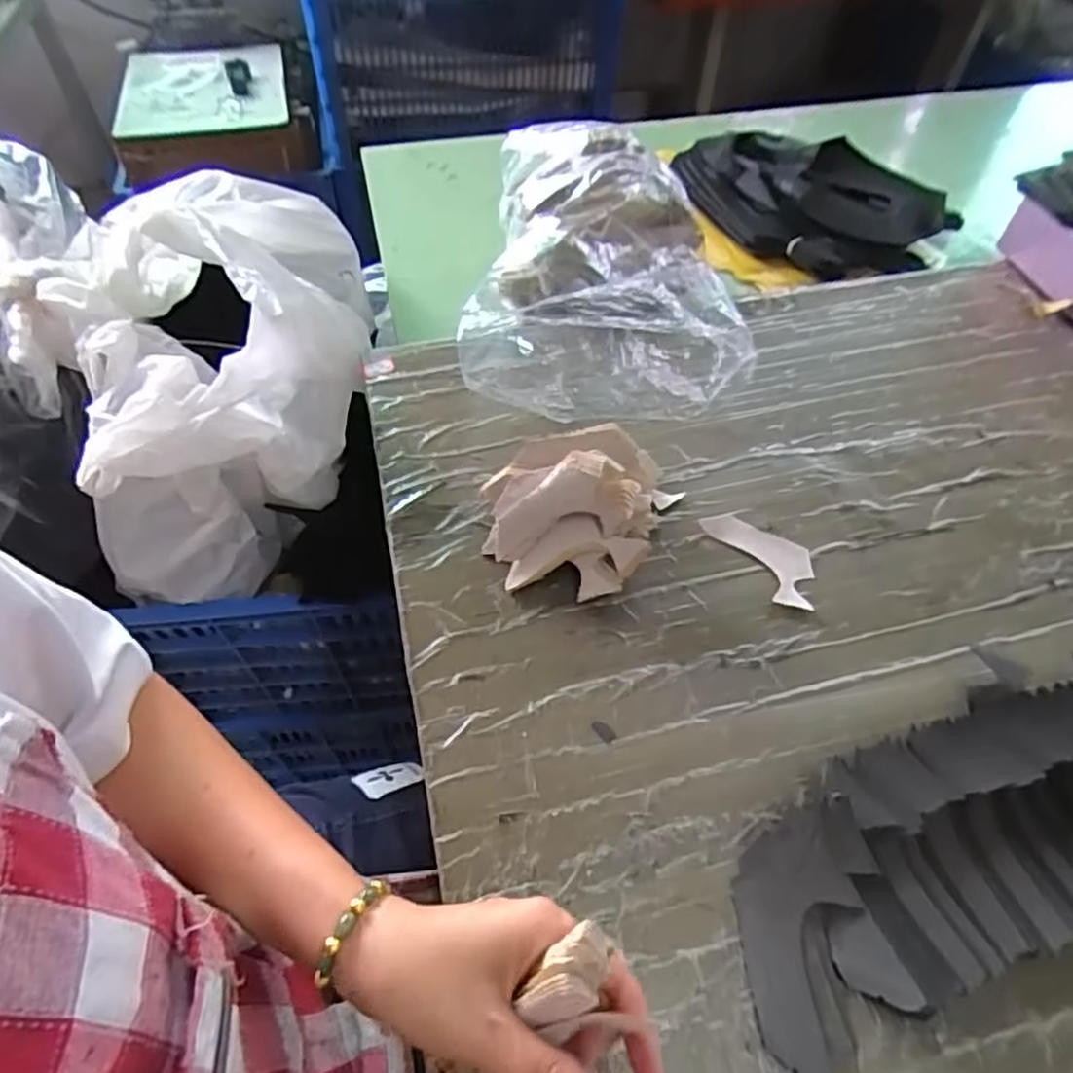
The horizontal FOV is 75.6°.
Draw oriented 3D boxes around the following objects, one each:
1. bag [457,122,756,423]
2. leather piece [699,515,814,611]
[{"bbox_3d":[0.062,-0.281,0.658,0.232,0.099,0.369,1,54,0],"label":"bag"},{"bbox_3d":[0.172,0.013,0.513,0.048,0.004,0.094,-28,60,-20],"label":"leather piece"}]

